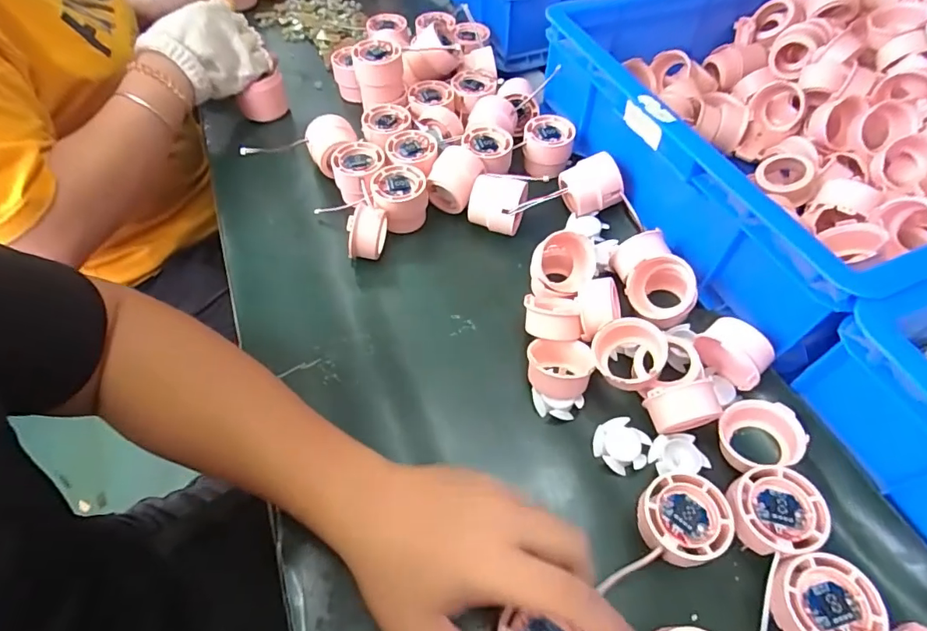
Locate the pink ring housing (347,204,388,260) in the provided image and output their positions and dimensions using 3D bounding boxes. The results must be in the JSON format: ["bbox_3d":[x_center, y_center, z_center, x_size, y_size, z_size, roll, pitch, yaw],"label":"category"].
[{"bbox_3d":[-0.089,-0.078,0.473,0.027,0.054,0.045,20,59,13],"label":"pink ring housing"}]

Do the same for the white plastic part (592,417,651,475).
[{"bbox_3d":[0.120,0.098,0.372,0.037,0.006,0.040,-1,59,2],"label":"white plastic part"}]

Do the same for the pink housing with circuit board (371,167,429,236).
[{"bbox_3d":[-0.063,-0.119,0.497,0.052,0.041,0.052,0,56,0],"label":"pink housing with circuit board"}]

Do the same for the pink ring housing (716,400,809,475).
[{"bbox_3d":[0.219,0.088,0.364,0.050,0.038,0.047,0,56,0],"label":"pink ring housing"}]

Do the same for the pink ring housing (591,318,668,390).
[{"bbox_3d":[0.127,0.033,0.382,0.050,0.031,0.051,5,56,3],"label":"pink ring housing"}]

